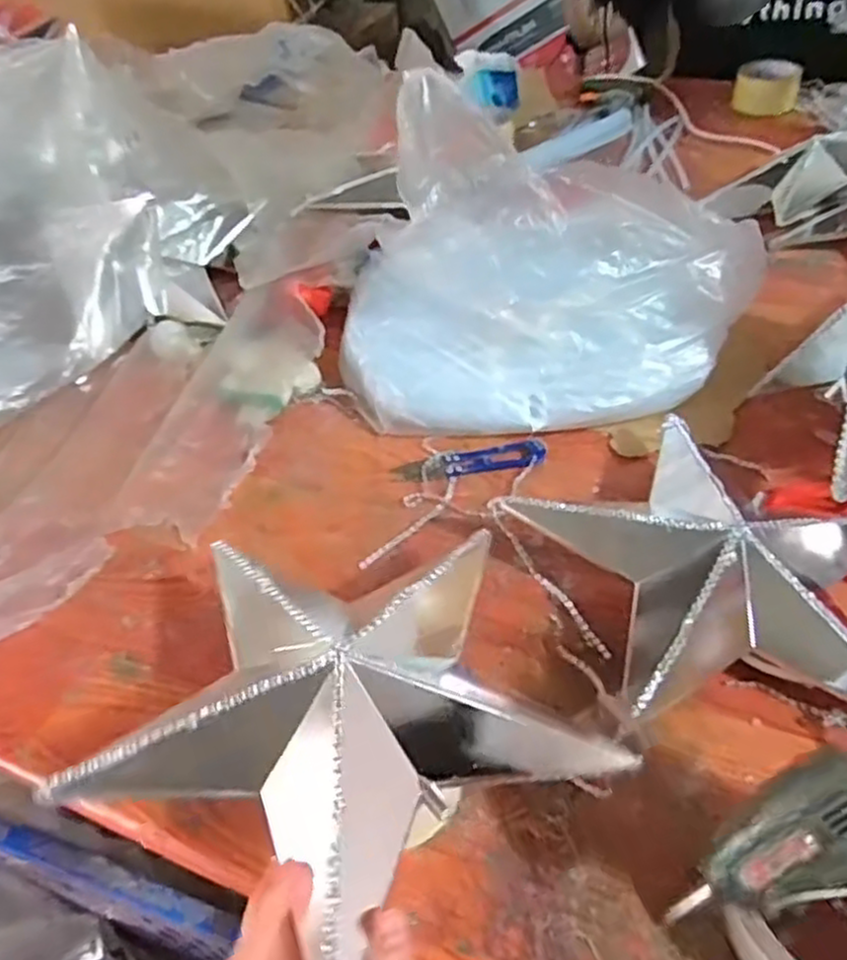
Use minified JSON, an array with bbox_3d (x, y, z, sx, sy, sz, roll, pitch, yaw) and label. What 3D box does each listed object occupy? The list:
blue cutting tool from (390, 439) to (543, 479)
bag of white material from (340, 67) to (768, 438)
[{"bbox_3d":[0.037,-0.016,0.587,0.118,0.013,0.028,-10,45,-2],"label":"blue cutting tool"},{"bbox_3d":[0.093,-0.179,0.591,0.320,0.208,0.242,13,49,19],"label":"bag of white material"}]

